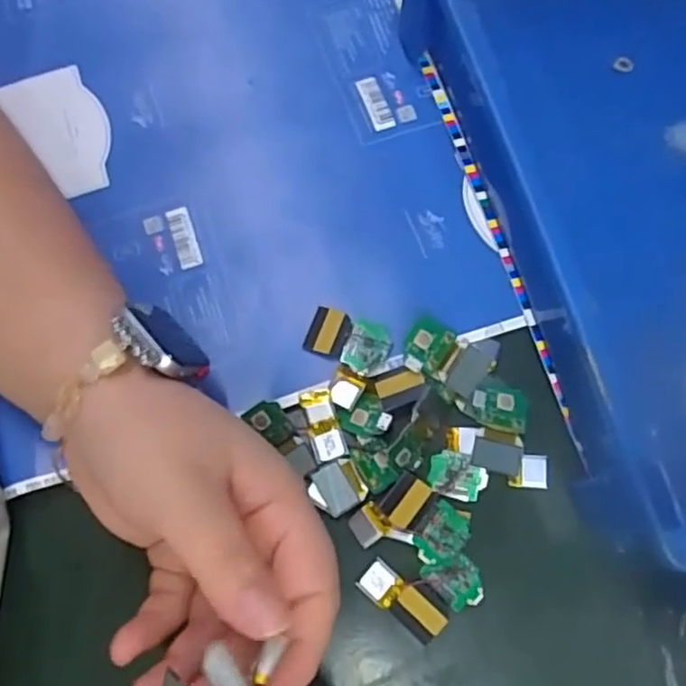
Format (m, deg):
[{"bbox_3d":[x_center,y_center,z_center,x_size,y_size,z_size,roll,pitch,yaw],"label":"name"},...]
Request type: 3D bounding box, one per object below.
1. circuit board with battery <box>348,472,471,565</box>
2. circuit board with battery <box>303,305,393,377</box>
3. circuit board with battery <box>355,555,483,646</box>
[{"bbox_3d":[0.030,0.078,0.290,0.046,0.007,0.034,31,74,9],"label":"circuit board with battery"},{"bbox_3d":[0.002,-0.001,0.312,0.039,0.006,0.023,26,74,8],"label":"circuit board with battery"},{"bbox_3d":[0.034,0.101,0.286,0.042,0.004,0.037,38,76,11],"label":"circuit board with battery"}]

